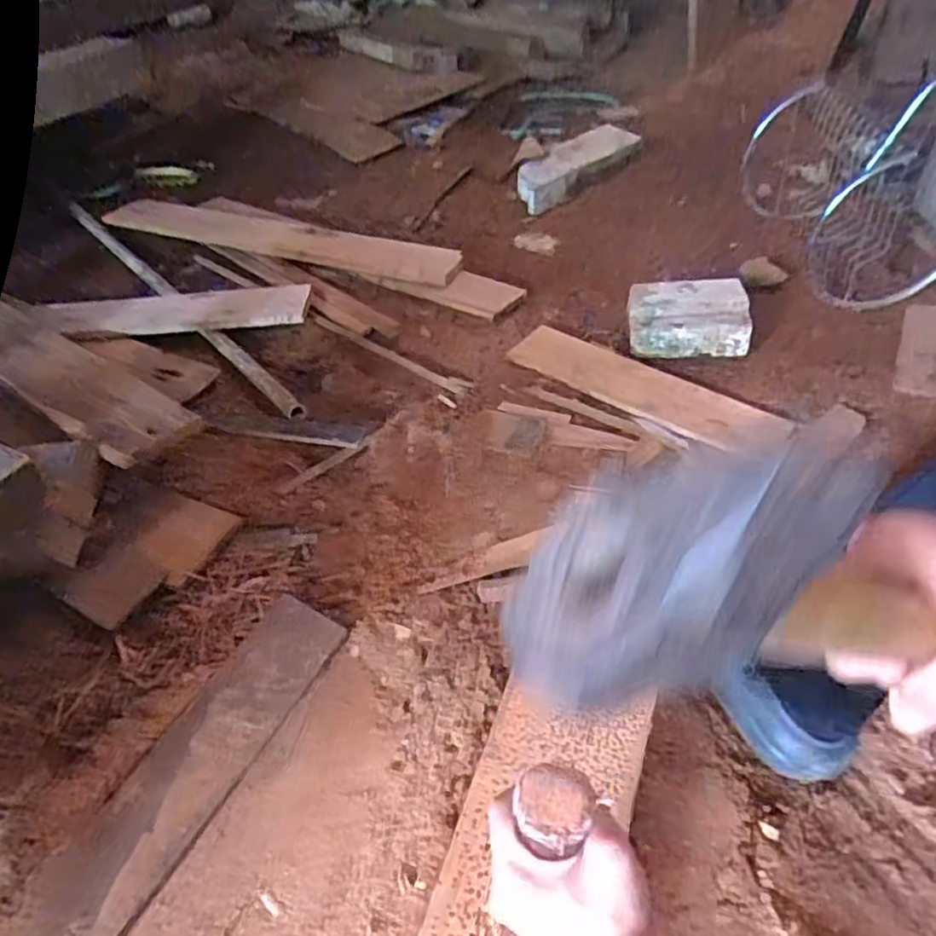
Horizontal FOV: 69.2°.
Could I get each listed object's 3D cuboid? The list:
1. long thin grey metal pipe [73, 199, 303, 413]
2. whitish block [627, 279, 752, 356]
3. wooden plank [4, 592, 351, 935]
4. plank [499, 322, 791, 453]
[{"bbox_3d":[-0.543,-0.332,1.207,0.032,0.020,0.956,-32,50,-26],"label":"long thin grey metal pipe"},{"bbox_3d":[0.329,-0.225,1.020,0.172,0.071,0.120,4,45,8],"label":"whitish block"},{"bbox_3d":[-0.271,0.303,0.568,0.083,0.029,0.472,19,50,20],"label":"wooden plank"},{"bbox_3d":[0.243,-0.119,0.963,0.403,0.015,0.106,29,53,29],"label":"plank"}]

